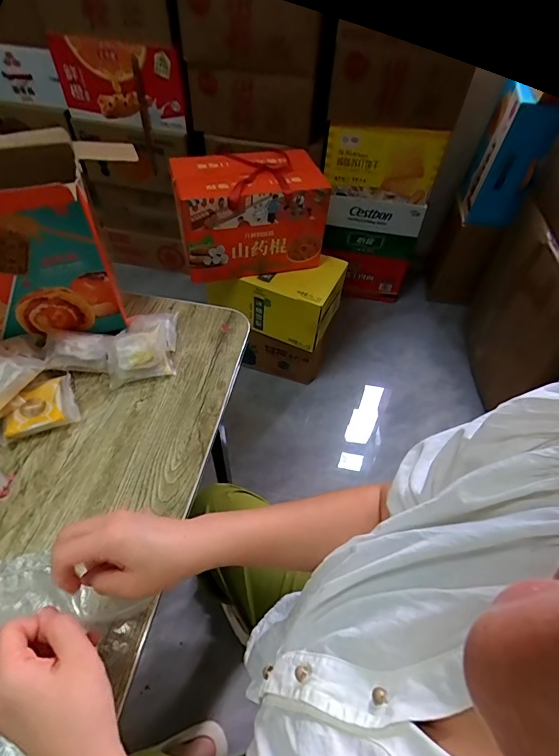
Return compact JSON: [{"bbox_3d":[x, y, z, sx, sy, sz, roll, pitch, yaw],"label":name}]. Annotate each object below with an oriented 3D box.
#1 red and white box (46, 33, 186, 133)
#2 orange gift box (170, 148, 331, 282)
[{"bbox_3d":[-0.600,-1.107,1.514,0.495,0.259,0.086,15,52,9],"label":"red and white box"},{"bbox_3d":[-0.095,-0.529,1.284,0.433,0.261,0.292,-9,53,-11],"label":"orange gift box"}]

